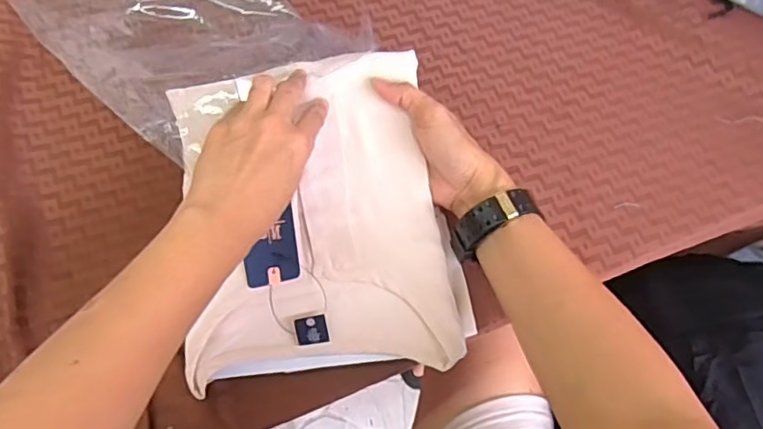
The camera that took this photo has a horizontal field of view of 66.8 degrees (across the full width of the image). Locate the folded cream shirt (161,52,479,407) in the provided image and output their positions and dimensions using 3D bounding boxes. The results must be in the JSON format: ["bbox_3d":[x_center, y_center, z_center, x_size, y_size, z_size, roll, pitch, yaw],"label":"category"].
[{"bbox_3d":[-0.051,0.000,0.481,0.220,0.027,0.253,-8,83,-5],"label":"folded cream shirt"}]

